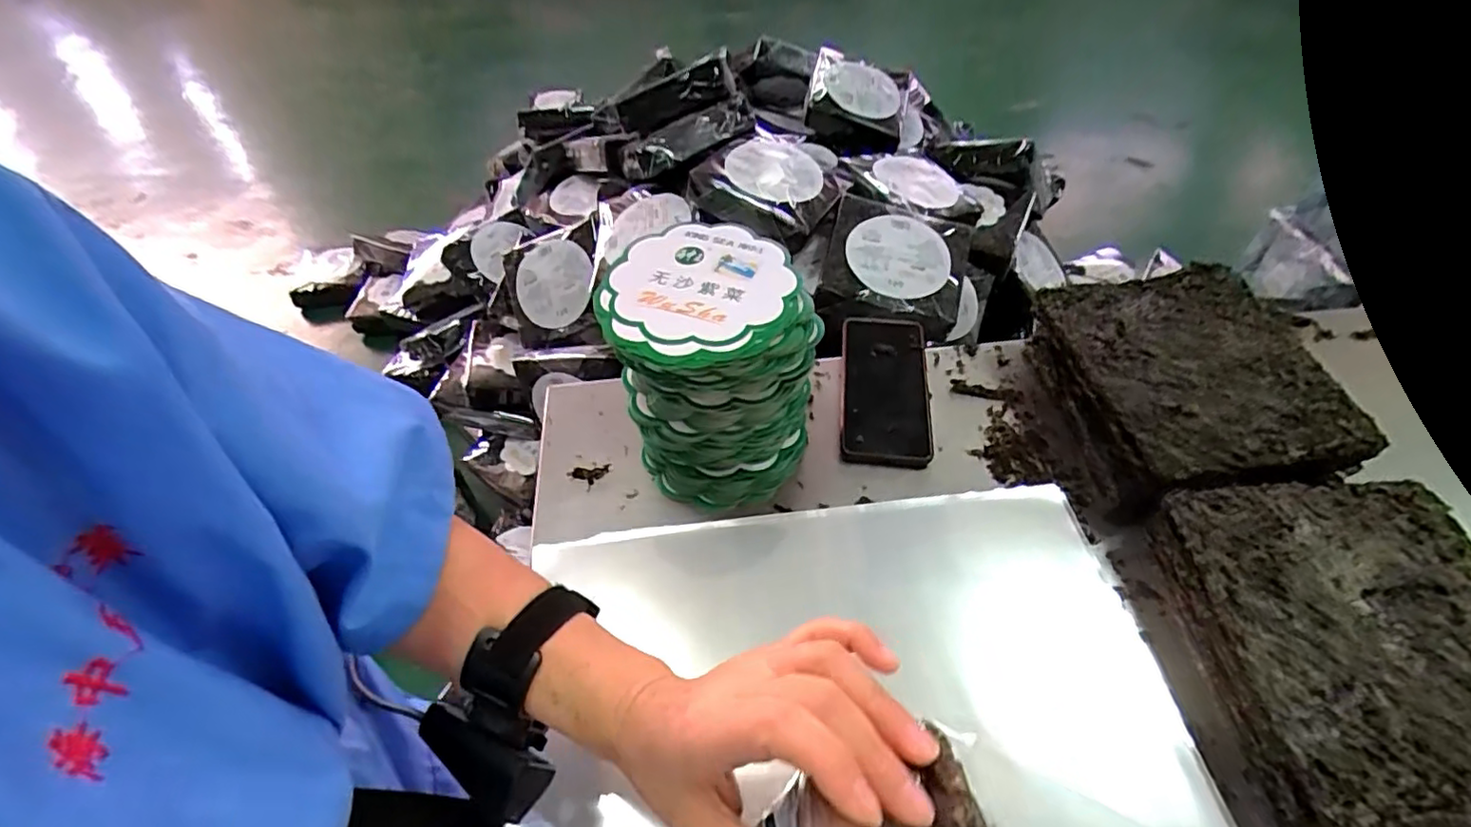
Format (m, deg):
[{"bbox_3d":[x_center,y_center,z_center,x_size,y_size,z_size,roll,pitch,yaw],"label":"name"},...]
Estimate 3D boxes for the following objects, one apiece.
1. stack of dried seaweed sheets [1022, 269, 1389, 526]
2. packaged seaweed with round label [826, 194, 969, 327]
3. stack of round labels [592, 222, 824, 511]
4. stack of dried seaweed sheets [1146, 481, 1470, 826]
[{"bbox_3d":[0.375,-0.019,0.538,0.192,0.077,0.208,-5,50,-3],"label":"stack of dried seaweed sheets"},{"bbox_3d":[0.239,-0.232,0.936,0.199,0.068,0.209,10,51,10],"label":"packaged seaweed with round label"},{"bbox_3d":[-0.017,-0.033,0.505,0.146,0.164,0.154,-18,52,-13],"label":"stack of round labels"},{"bbox_3d":[0.396,0.152,0.404,0.188,0.060,0.216,1,50,2],"label":"stack of dried seaweed sheets"}]

